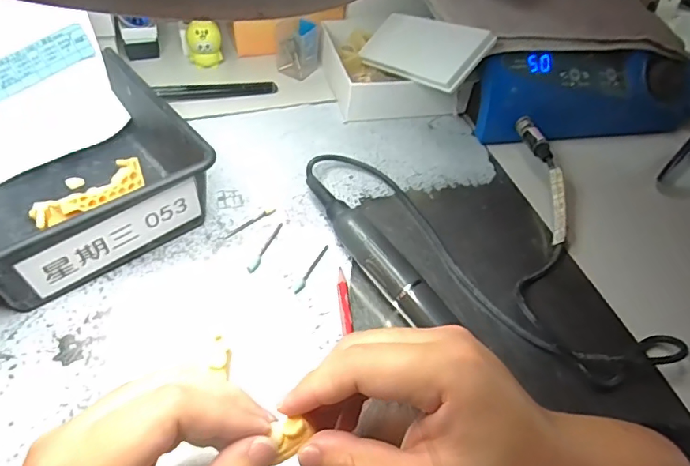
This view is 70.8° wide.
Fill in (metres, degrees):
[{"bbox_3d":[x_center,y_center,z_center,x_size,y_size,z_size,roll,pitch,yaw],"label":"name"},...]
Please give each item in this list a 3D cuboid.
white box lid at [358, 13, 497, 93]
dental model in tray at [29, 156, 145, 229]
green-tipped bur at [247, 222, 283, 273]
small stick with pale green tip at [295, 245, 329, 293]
[{"bbox_3d":[0.068,-0.170,0.449,0.057,0.008,0.142,-55,42,7],"label":"white box lid"},{"bbox_3d":[-0.177,-0.029,0.338,0.024,0.018,0.083,27,39,15],"label":"dental model in tray"},{"bbox_3d":[-0.057,0.009,0.358,0.006,0.004,0.051,20,52,10],"label":"green-tipped bur"},{"bbox_3d":[-0.023,0.025,0.349,0.005,0.004,0.046,24,53,13],"label":"small stick with pale green tip"}]

